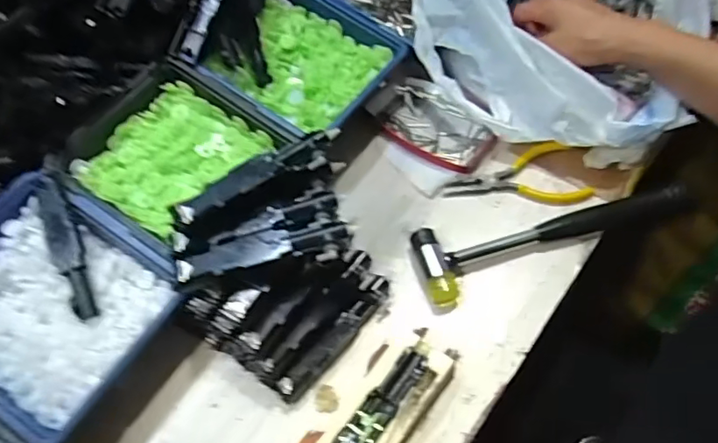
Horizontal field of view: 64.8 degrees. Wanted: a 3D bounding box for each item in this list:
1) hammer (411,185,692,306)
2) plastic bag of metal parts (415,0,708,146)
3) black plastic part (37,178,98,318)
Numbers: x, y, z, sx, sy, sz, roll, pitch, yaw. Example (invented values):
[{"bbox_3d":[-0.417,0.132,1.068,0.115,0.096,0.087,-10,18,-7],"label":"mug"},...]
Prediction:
[{"bbox_3d":[0.161,0.005,0.470,0.233,0.023,0.056,-17,61,-7],"label":"hammer"},{"bbox_3d":[0.170,-0.195,0.506,0.233,0.119,0.247,4,60,6],"label":"plastic bag of metal parts"},{"bbox_3d":[-0.221,0.017,0.425,0.022,0.013,0.117,-22,79,-9],"label":"black plastic part"}]

